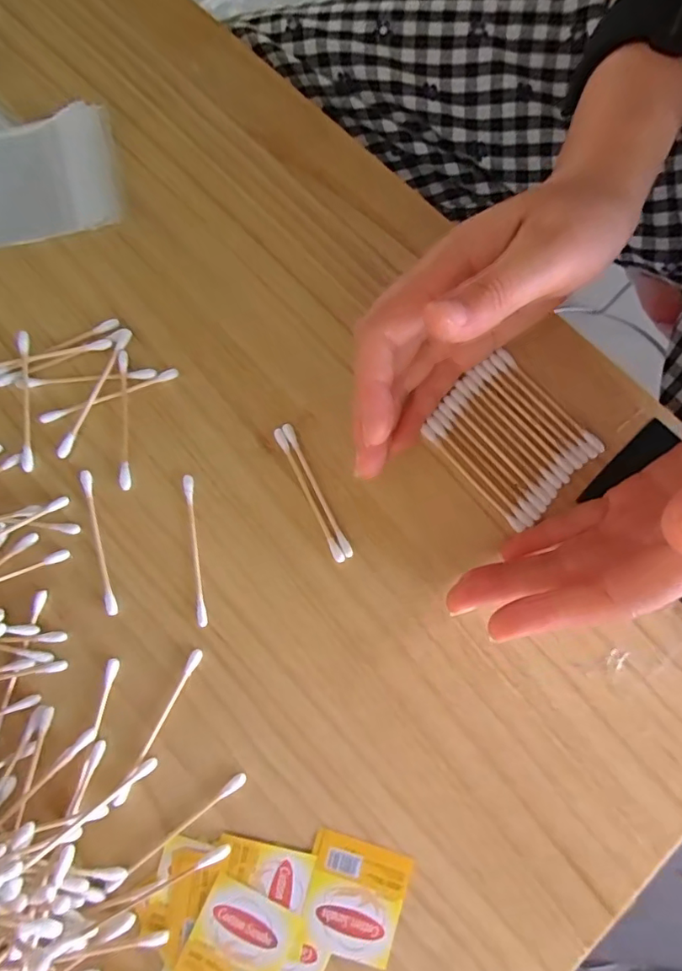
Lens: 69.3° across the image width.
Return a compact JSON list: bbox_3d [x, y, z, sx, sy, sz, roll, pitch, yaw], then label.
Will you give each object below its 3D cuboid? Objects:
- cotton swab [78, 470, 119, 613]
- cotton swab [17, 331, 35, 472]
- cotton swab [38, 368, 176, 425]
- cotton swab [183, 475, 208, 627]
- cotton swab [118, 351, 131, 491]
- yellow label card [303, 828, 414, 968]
[{"bbox_3d":[-0.116,0.026,0.235,0.005,0.004,0.070,-16,78,-3],"label":"cotton swab"},{"bbox_3d":[-0.159,-0.043,0.248,0.007,0.009,0.071,-5,78,-1],"label":"cotton swab"},{"bbox_3d":[-0.117,-0.046,0.249,0.071,0.004,0.005,-20,79,-4],"label":"cotton swab"},{"bbox_3d":[-0.069,0.030,0.232,0.005,0.004,0.071,-9,78,-1],"label":"cotton swab"},{"bbox_3d":[-0.108,-0.033,0.246,0.005,0.005,0.070,-5,78,-1],"label":"cotton swab"},{"bbox_3d":[0.005,0.171,0.204,0.040,0.004,0.041,13,78,3],"label":"yellow label card"}]

